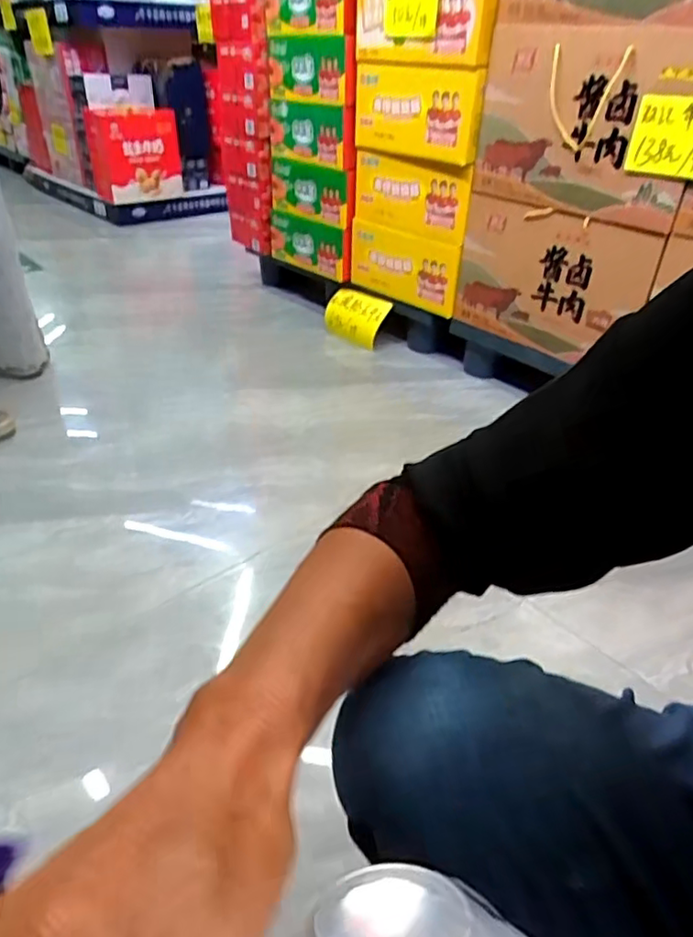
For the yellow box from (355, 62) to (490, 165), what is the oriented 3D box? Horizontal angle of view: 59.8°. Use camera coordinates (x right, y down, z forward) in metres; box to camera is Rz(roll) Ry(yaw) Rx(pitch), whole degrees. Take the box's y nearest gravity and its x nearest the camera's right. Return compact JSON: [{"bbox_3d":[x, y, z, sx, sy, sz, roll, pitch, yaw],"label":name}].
[{"bbox_3d":[0.135,-0.748,1.263,0.336,0.163,0.056,28,38,31],"label":"yellow box"}]

